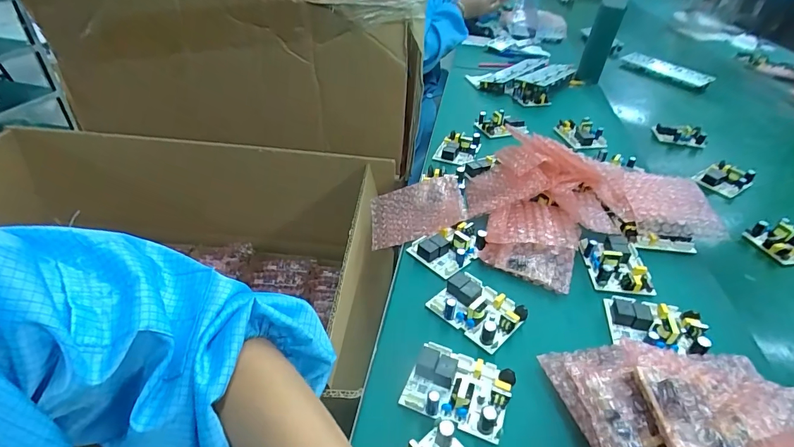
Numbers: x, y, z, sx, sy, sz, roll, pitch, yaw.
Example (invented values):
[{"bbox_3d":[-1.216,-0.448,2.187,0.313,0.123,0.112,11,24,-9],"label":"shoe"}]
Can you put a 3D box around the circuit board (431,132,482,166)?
[{"bbox_3d":[0.099,-0.124,0.665,0.058,0.032,0.070,19,40,18],"label":"circuit board"}]

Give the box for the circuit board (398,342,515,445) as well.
[{"bbox_3d":[0.051,0.131,0.333,0.080,0.028,0.061,15,39,14],"label":"circuit board"}]

